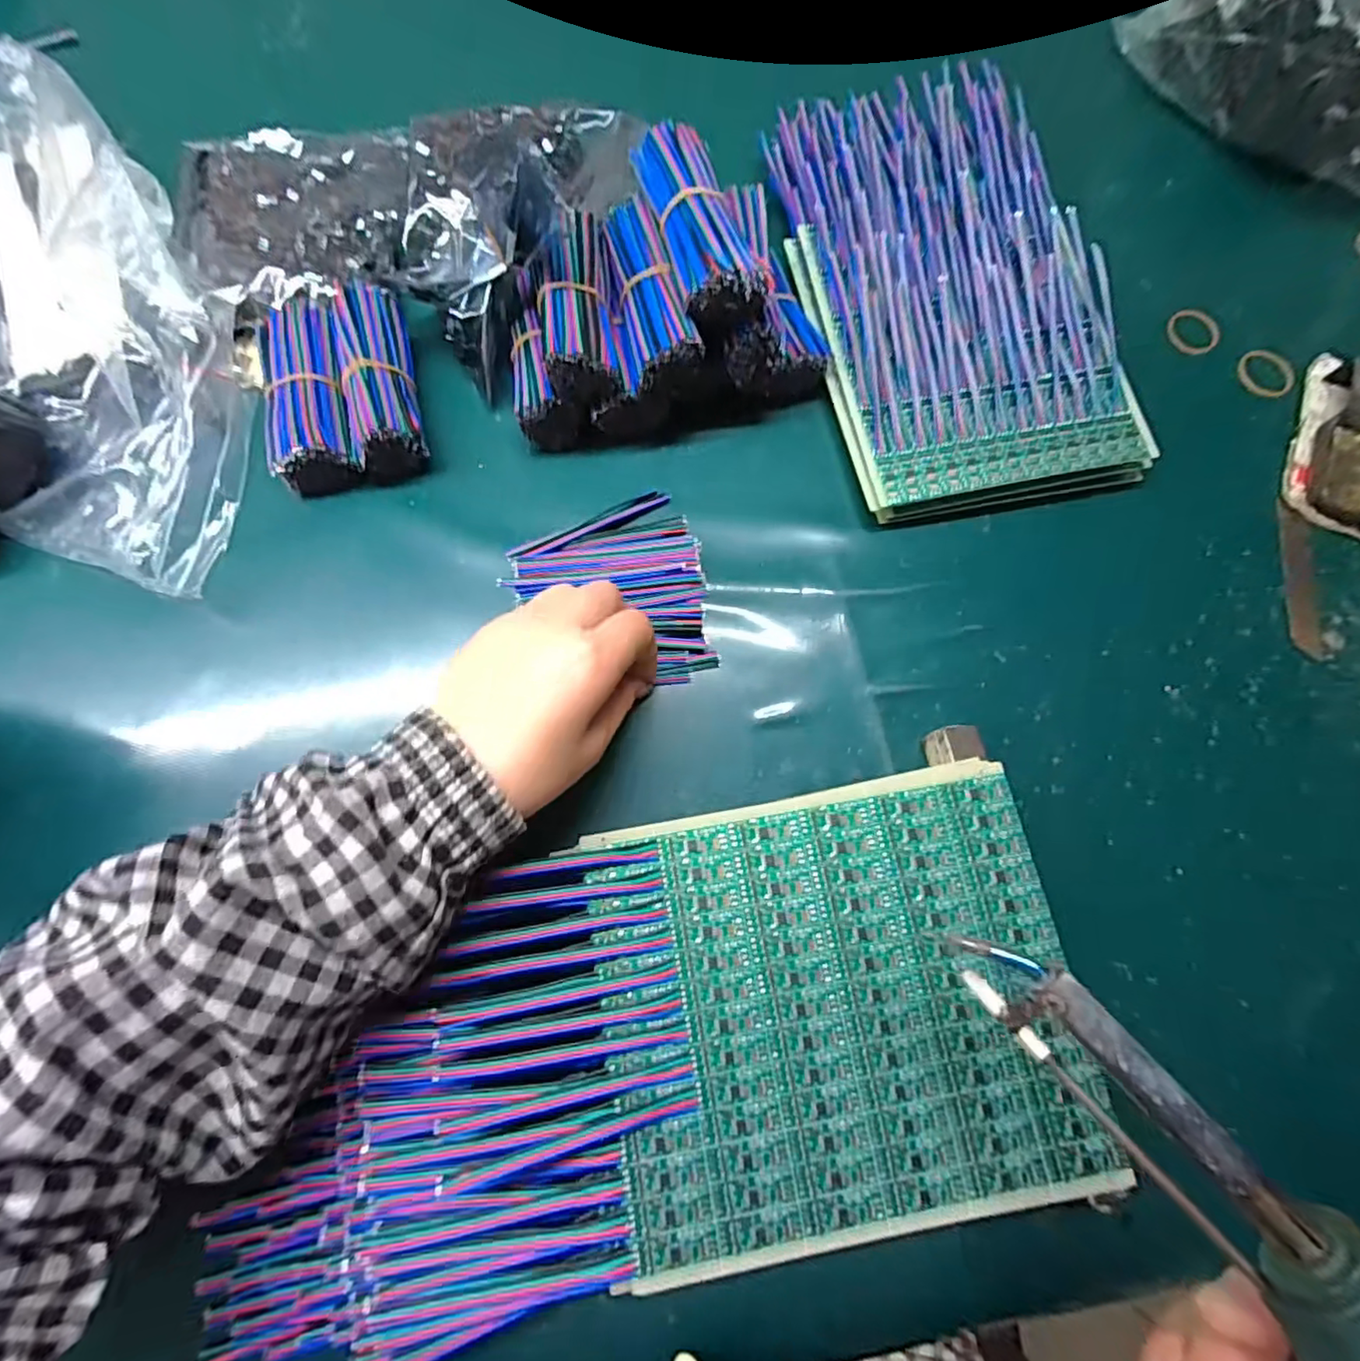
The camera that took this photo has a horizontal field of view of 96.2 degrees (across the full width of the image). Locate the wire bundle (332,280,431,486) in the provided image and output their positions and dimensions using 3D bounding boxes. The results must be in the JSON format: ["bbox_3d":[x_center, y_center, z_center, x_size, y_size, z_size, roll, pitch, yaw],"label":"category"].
[{"bbox_3d":[-0.170,-0.170,0.348,0.037,0.037,0.105,-11,76,-4],"label":"wire bundle"}]

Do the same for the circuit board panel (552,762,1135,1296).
[{"bbox_3d":[0.065,0.131,0.254,0.190,0.008,0.163,-10,76,-4],"label":"circuit board panel"}]

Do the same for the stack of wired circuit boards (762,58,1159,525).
[{"bbox_3d":[0.166,-0.245,0.379,0.172,0.047,0.285,-11,76,-4],"label":"stack of wired circuit boards"}]

